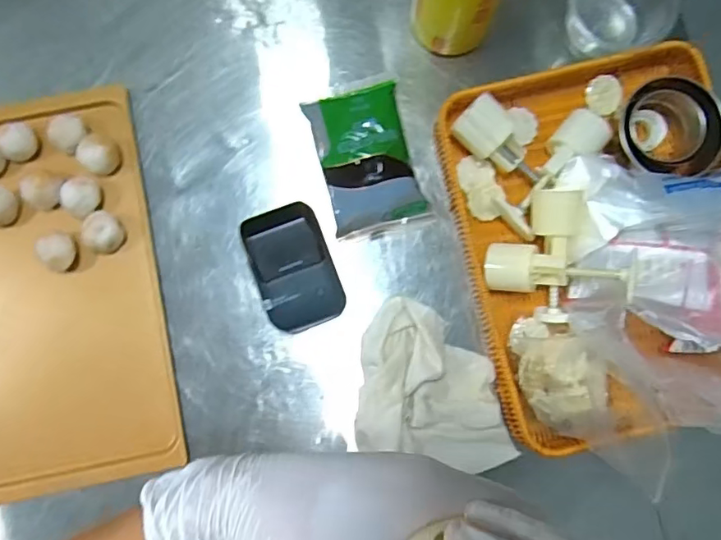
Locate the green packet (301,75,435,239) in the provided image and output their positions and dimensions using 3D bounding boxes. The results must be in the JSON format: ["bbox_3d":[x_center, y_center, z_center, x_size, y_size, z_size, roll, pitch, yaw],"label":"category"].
[{"bbox_3d":[0.007,-0.129,0.613,0.101,0.033,0.171,-16,85,0],"label":"green packet"}]

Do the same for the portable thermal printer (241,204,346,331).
[{"bbox_3d":[-0.072,-0.003,0.598,0.087,0.065,0.129,-19,85,0],"label":"portable thermal printer"}]

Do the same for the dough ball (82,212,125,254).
[{"bbox_3d":[-0.280,-0.041,0.599,0.034,0.026,0.042,5,85,2],"label":"dough ball"}]

